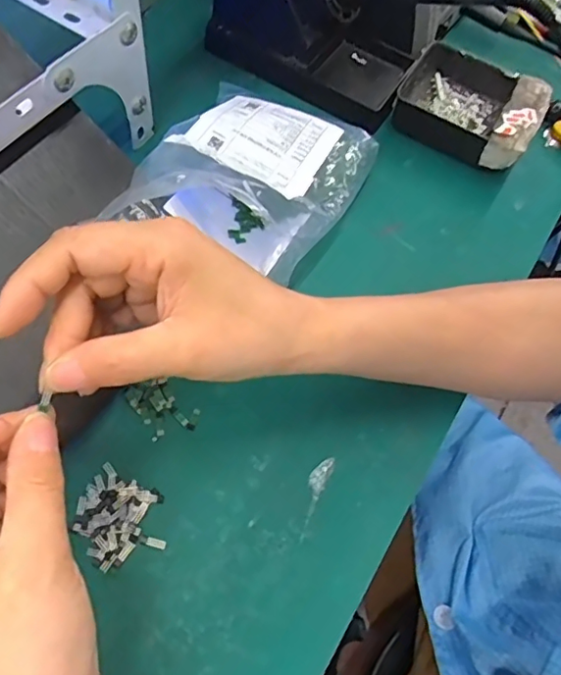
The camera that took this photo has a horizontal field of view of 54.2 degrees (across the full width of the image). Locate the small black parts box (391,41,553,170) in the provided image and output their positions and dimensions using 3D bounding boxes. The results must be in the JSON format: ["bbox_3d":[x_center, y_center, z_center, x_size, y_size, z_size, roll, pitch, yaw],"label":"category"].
[{"bbox_3d":[0.139,-0.171,0.402,0.101,0.038,0.080,32,65,8],"label":"small black parts box"}]

